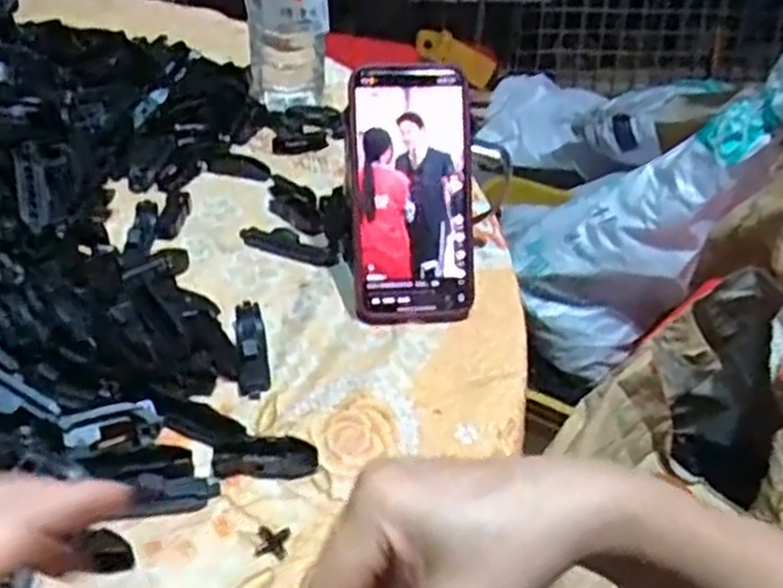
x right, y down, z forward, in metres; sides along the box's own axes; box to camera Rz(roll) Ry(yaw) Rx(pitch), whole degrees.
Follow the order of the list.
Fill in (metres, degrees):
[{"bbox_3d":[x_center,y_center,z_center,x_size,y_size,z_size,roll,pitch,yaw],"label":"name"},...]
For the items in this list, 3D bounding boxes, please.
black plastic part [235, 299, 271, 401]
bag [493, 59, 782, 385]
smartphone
[{"bbox_3d":[-0.084,0.031,0.473,0.017,0.013,0.073,-6,40,-11],"label":"black plastic part"},{"bbox_3d":[0.373,-0.134,1.000,0.241,0.579,0.179,39,45,-1],"label":"bag"},{"bbox_3d":[0.014,-0.064,0.507,0.079,0.162,0.018,-4,5,-8],"label":"smartphone"}]

